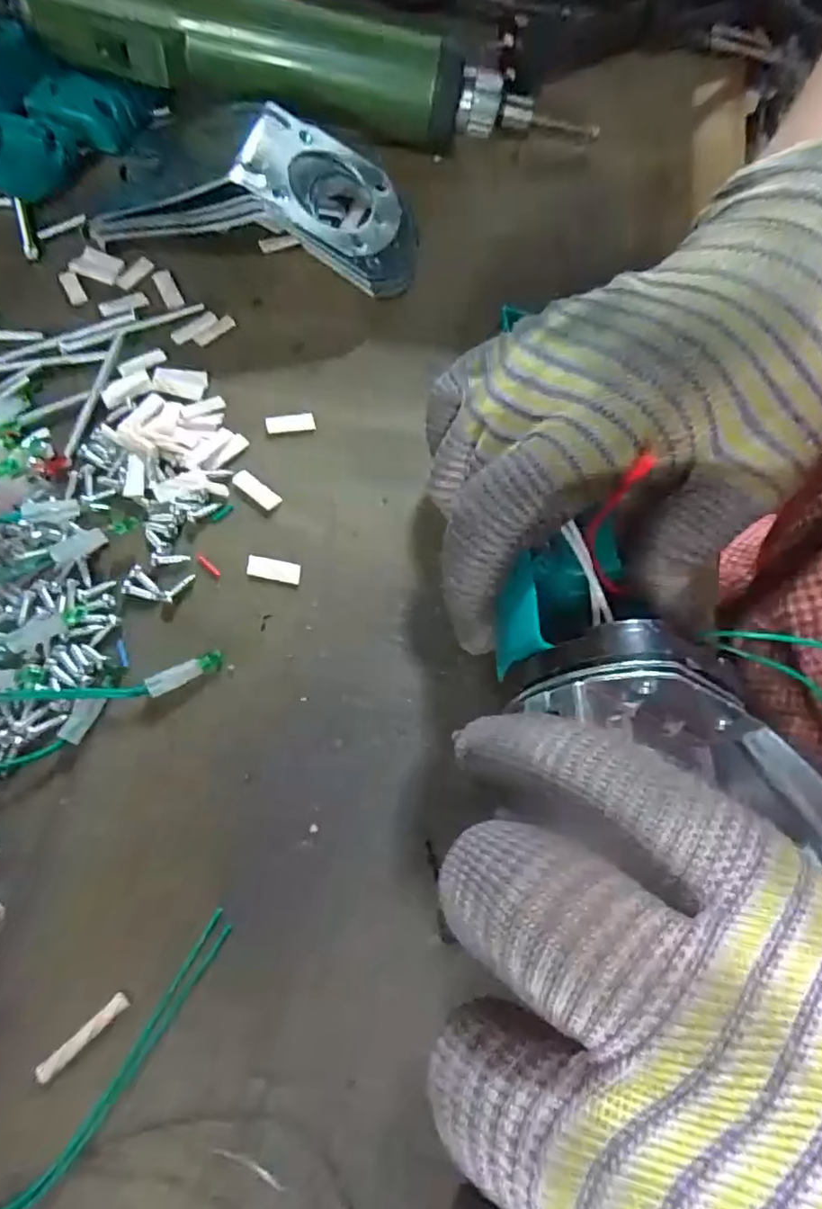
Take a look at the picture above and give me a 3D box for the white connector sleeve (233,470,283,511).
[{"bbox_3d":[-0.060,-0.045,0.234,0.021,0.004,0.007,37,74,11],"label":"white connector sleeve"}]

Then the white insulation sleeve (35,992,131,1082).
[{"bbox_3d":[-0.093,0.123,0.172,0.027,0.004,0.005,-41,76,-14],"label":"white insulation sleeve"}]

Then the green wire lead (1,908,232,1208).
[{"bbox_3d":[-0.089,0.136,0.167,0.016,0.006,0.107,40,74,12],"label":"green wire lead"}]

